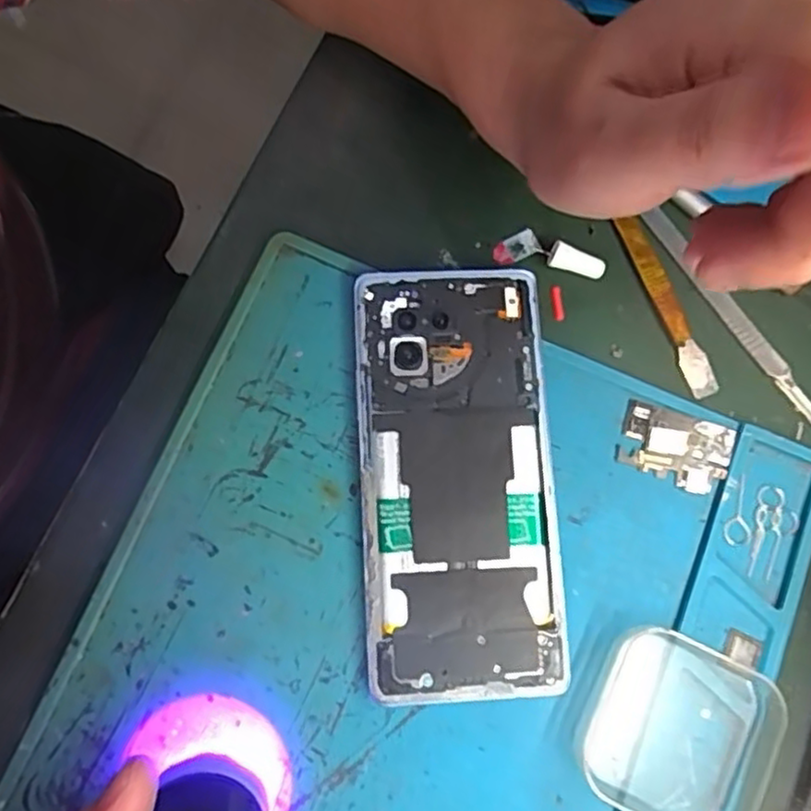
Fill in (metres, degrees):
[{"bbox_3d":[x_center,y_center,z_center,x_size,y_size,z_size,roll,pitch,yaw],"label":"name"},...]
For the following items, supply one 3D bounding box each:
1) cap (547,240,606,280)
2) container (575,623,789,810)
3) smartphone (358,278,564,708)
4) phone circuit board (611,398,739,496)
[{"bbox_3d":[0.072,-0.060,0.286,0.024,0.007,0.010,21,79,2],"label":"cap"},{"bbox_3d":[0.098,0.119,0.248,0.063,0.015,0.065,25,79,2],"label":"container"},{"bbox_3d":[0.019,0.027,0.264,0.073,0.012,0.161,-2,79,-3],"label":"smartphone"},{"bbox_3d":[0.108,0.017,0.273,0.044,0.004,0.029,18,79,1],"label":"phone circuit board"}]

